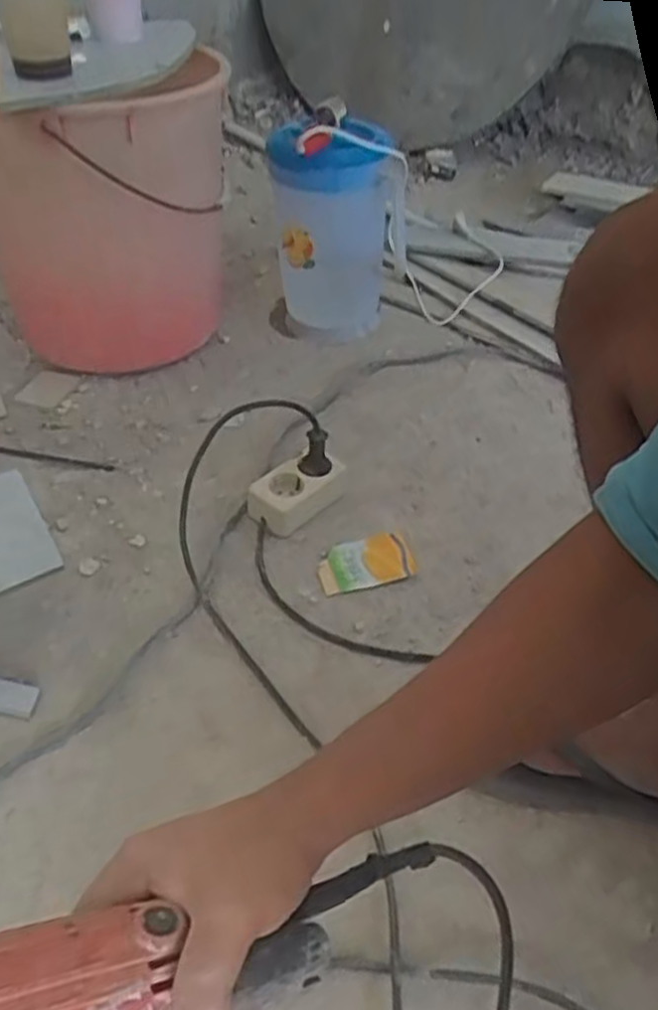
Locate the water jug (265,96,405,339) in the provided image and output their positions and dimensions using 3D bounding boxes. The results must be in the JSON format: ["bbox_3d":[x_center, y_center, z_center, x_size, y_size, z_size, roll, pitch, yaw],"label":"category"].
[{"bbox_3d":[0.009,-0.353,1.030,0.161,0.273,0.195,3,44,2],"label":"water jug"}]

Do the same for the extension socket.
[{"bbox_3d":[-0.032,-0.016,0.855,0.057,0.042,0.107,33,50,29],"label":"extension socket"}]

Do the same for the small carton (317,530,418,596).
[{"bbox_3d":[0.038,0.058,0.816,0.105,0.009,0.059,-12,44,-16],"label":"small carton"}]

